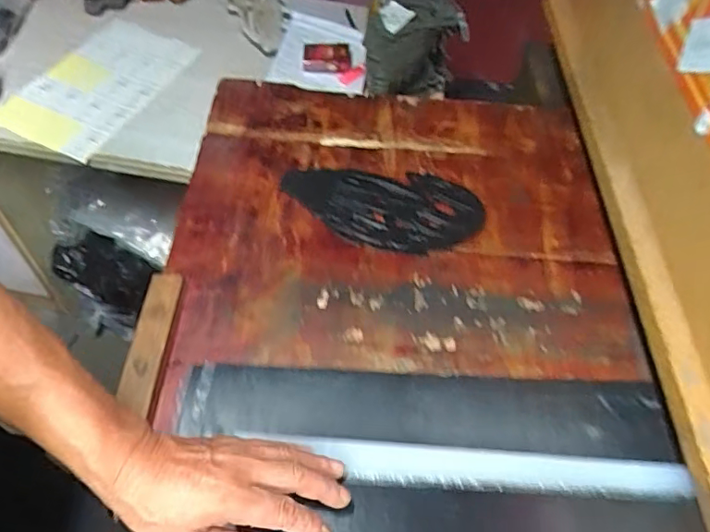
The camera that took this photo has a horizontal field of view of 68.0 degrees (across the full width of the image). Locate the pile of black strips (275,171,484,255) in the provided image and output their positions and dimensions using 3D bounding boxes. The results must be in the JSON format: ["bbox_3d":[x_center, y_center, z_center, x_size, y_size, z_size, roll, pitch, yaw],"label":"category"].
[{"bbox_3d":[0.033,-0.078,0.682,0.258,0.015,0.128,12,56,4],"label":"pile of black strips"}]

